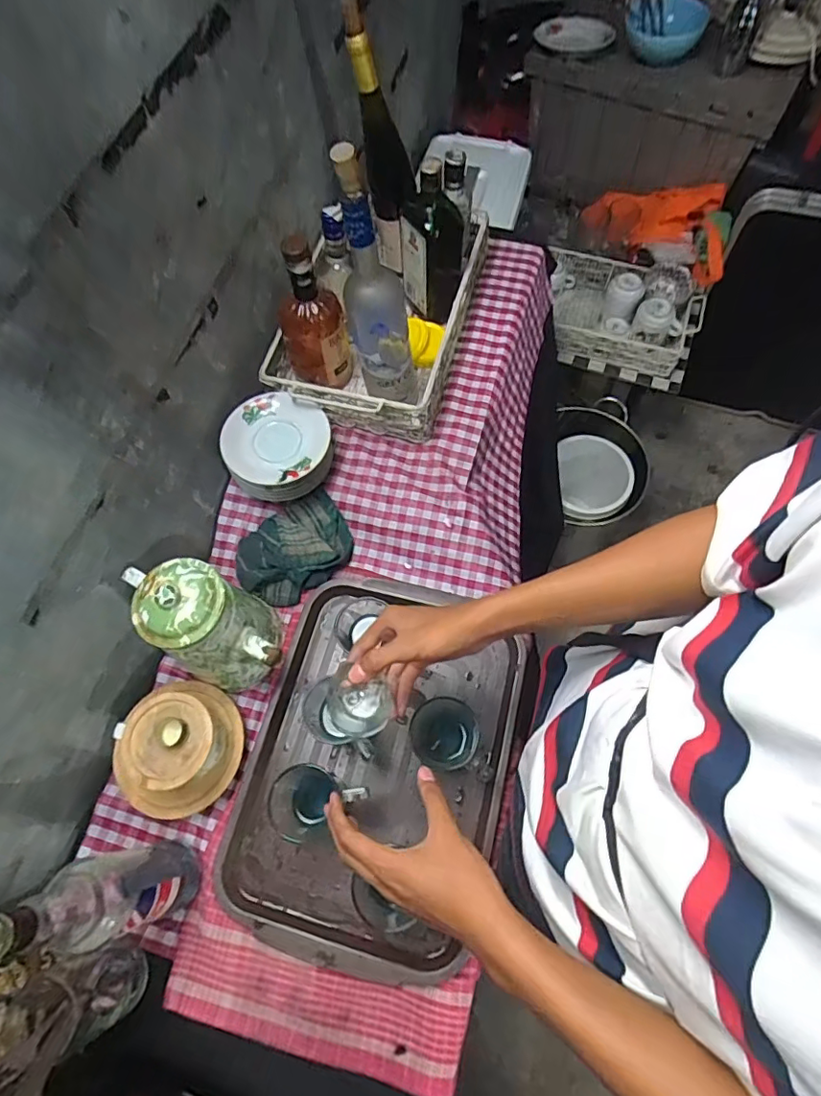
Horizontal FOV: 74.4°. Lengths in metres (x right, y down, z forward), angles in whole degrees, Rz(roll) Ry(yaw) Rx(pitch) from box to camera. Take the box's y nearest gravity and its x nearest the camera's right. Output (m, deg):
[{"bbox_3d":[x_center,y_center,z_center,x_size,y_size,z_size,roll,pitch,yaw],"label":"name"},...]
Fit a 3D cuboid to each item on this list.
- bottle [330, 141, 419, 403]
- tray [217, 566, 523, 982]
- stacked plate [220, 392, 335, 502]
[{"bbox_3d":[-0.040,-0.309,0.664,0.086,0.343,0.083,-10,67,-2],"label":"bottle"},{"bbox_3d":[-0.039,0.257,0.677,0.307,0.036,0.431,14,68,9],"label":"tray"},{"bbox_3d":[-0.183,-0.135,0.772,0.147,0.077,0.144,-1,67,2],"label":"stacked plate"}]

